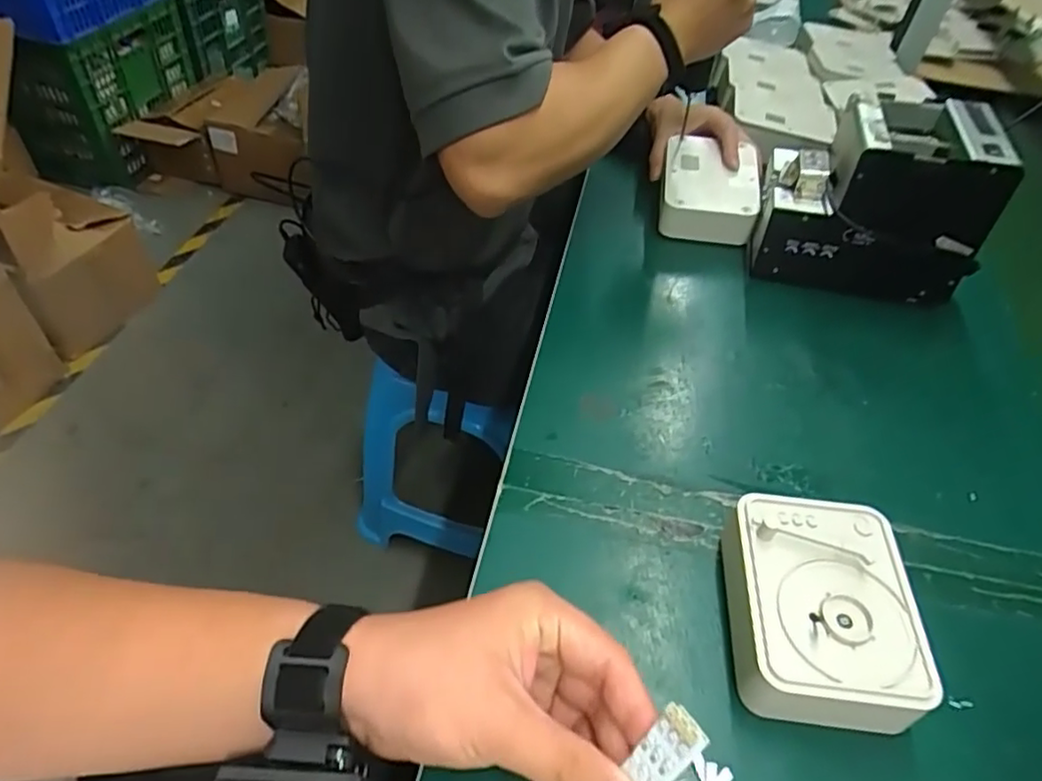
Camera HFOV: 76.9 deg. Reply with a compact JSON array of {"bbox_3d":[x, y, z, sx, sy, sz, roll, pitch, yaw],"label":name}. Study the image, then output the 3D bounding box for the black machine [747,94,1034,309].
[{"bbox_3d":[0.330,-0.186,0.627,0.181,0.150,0.129,11,48,8],"label":"black machine"}]

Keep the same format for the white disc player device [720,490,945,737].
[{"bbox_3d":[0.175,0.130,0.397,0.104,0.045,0.127,5,47,3],"label":"white disc player device"}]

